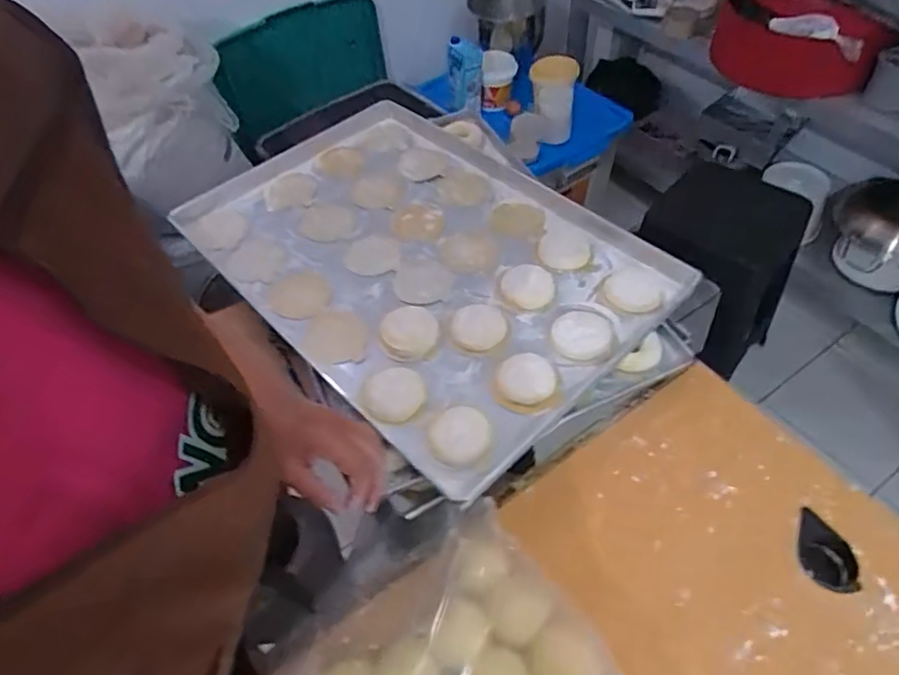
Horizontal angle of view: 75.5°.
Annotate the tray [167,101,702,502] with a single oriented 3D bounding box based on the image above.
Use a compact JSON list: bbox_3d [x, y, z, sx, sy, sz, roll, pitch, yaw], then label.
[{"bbox_3d":[-0.056,-0.120,0.770,0.406,0.028,0.615,-38,58,-21],"label":"tray"}]

